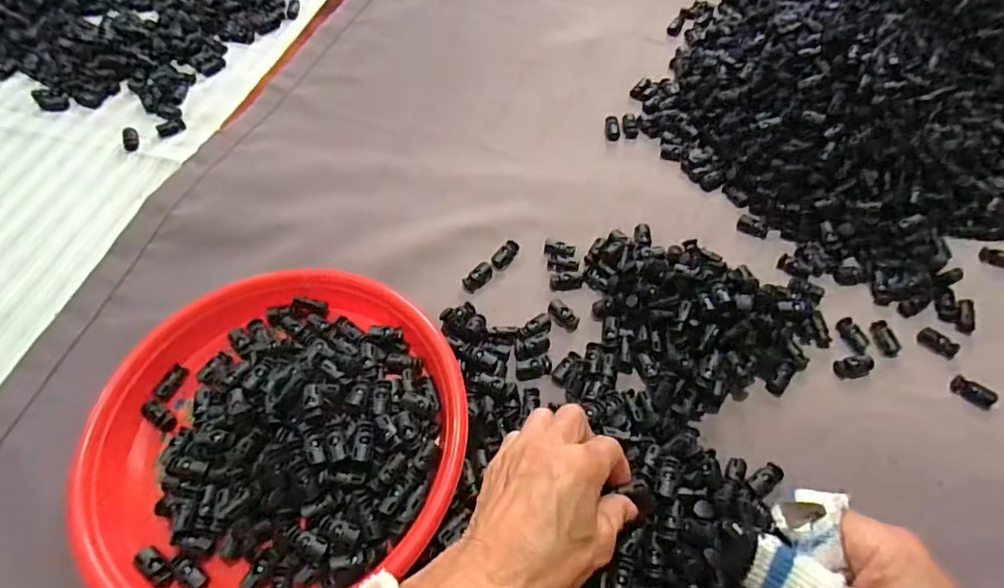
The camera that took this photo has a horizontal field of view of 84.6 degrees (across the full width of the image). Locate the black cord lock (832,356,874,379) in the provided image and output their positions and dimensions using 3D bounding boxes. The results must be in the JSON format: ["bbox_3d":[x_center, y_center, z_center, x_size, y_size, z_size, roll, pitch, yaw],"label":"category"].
[{"bbox_3d":[0.271,0.056,0.424,0.029,0.009,0.015,-9,58,-5],"label":"black cord lock"}]

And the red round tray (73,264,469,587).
[{"bbox_3d":[-0.155,0.093,0.386,0.245,0.035,0.243,0,58,0],"label":"red round tray"}]

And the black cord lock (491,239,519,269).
[{"bbox_3d":[0.004,-0.035,0.485,0.015,0.007,0.032,26,62,16],"label":"black cord lock"}]

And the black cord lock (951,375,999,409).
[{"bbox_3d":[0.357,0.074,0.417,0.029,0.010,0.015,36,65,21],"label":"black cord lock"}]

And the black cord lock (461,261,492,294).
[{"bbox_3d":[-0.021,-0.015,0.472,0.016,0.007,0.030,37,65,21],"label":"black cord lock"}]

